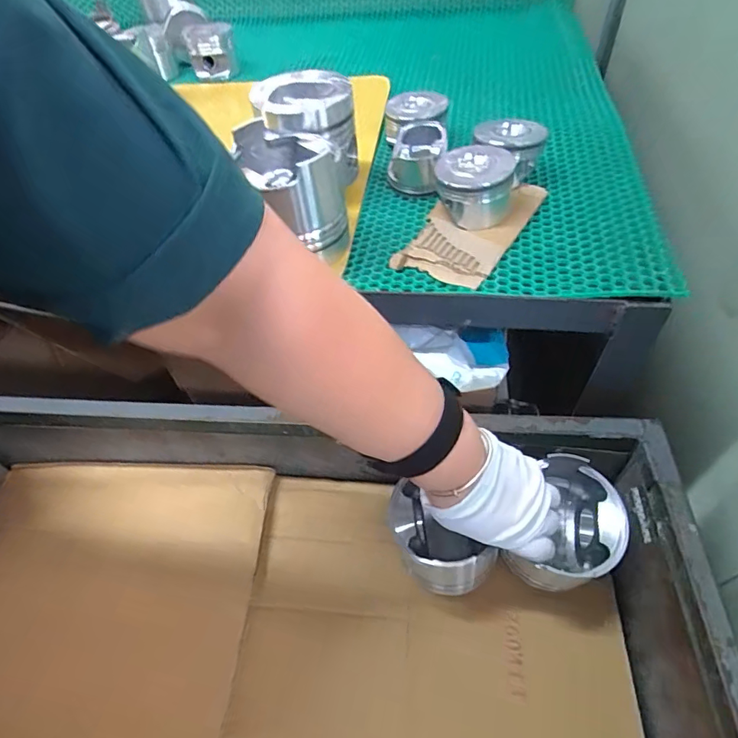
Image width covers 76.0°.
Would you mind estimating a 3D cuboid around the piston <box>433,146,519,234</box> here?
[{"bbox_3d":[0.100,-0.176,0.453,0.075,0.046,0.072,7,51,10],"label":"piston"}]

